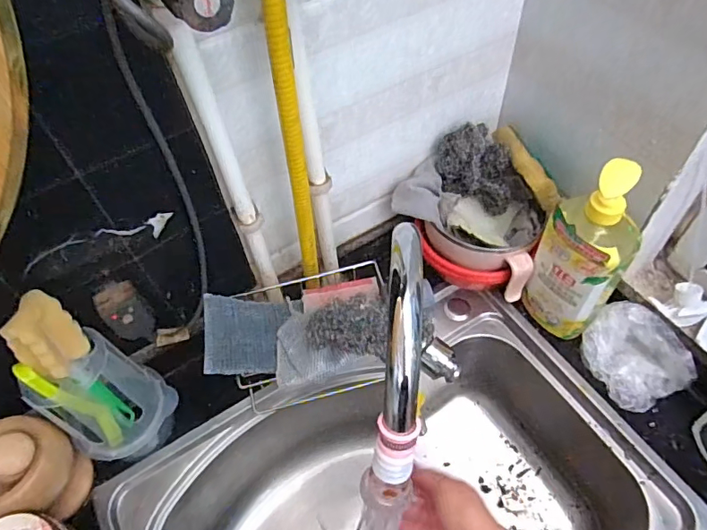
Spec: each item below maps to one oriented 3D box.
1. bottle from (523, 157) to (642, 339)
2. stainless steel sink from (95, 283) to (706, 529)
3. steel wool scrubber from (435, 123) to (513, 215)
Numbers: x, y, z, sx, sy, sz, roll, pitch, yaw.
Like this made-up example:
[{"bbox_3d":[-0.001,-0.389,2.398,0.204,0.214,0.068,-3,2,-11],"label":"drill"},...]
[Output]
[{"bbox_3d":[0.265,-0.010,0.588,0.096,0.259,0.065,29,62,23],"label":"bottle"},{"bbox_3d":[0.056,0.330,0.645,0.572,0.205,0.407,-28,57,-14],"label":"stainless steel sink"},{"bbox_3d":[0.166,-0.128,0.670,0.119,0.090,0.034,35,26,3],"label":"steel wool scrubber"}]

